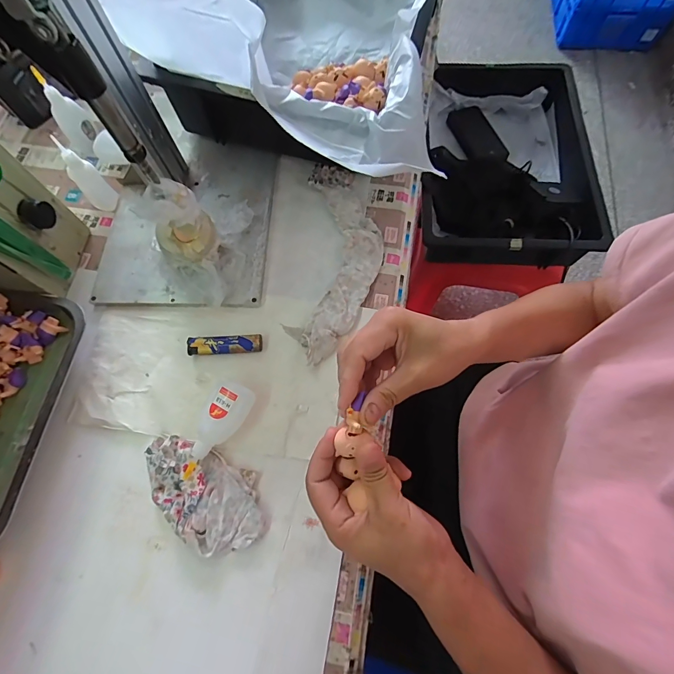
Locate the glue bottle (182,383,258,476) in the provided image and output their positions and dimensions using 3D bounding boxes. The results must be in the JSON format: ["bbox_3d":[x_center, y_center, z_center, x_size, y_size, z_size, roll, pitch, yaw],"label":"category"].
[{"bbox_3d":[-0.120,0.094,0.373,0.041,0.026,0.097,22,70,10],"label":"glue bottle"}]

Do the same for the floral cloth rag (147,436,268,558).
[{"bbox_3d":[-0.133,0.151,0.358,0.135,0.020,0.074,25,70,11],"label":"floral cloth rag"}]

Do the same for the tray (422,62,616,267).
[{"bbox_3d":[0.325,-0.328,0.715,0.295,0.089,0.438,7,68,4],"label":"tray"}]

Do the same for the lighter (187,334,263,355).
[{"bbox_3d":[-0.124,0.009,0.412,0.080,0.010,0.019,-4,68,-1],"label":"lighter"}]

